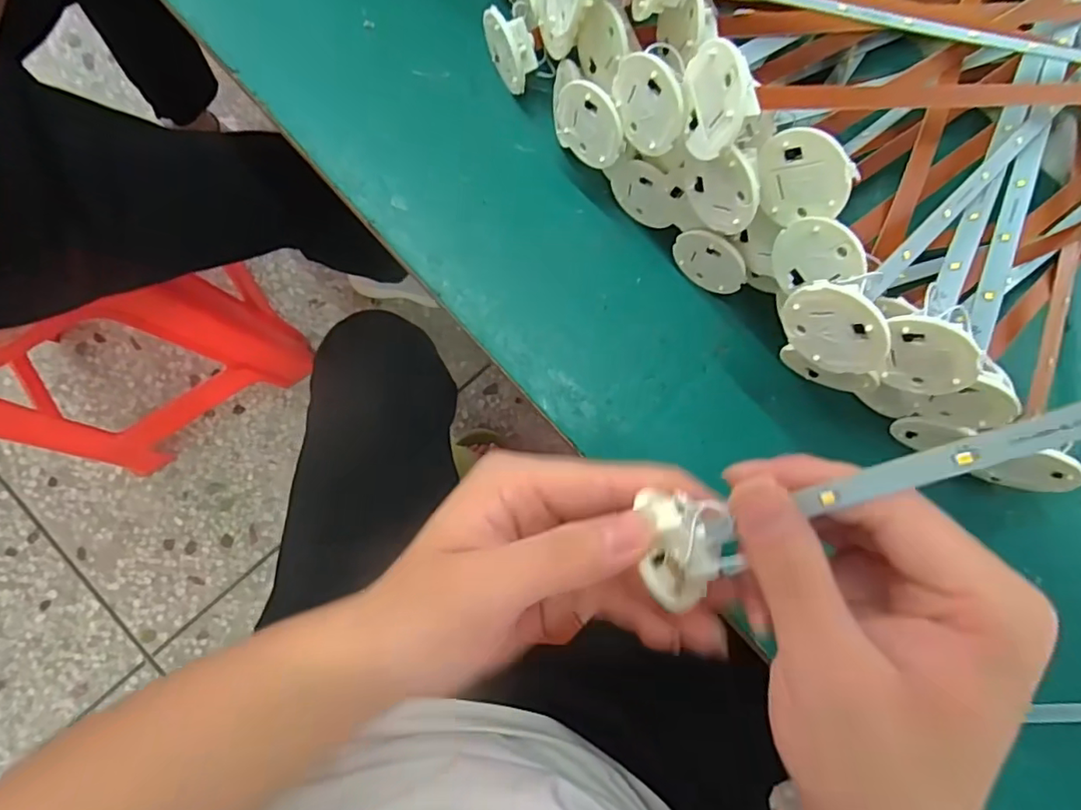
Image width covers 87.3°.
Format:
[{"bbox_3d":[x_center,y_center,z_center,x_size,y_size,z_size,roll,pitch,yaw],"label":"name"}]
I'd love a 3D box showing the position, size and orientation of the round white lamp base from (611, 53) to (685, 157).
[{"bbox_3d":[0.043,-0.123,0.232,0.009,0.035,0.038,-35,85,-8],"label":"round white lamp base"}]

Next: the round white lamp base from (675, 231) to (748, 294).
[{"bbox_3d":[0.083,-0.070,0.281,0.038,0.039,0.006,40,81,3],"label":"round white lamp base"}]

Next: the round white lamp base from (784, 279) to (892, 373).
[{"bbox_3d":[0.108,-0.027,0.208,0.008,0.038,0.038,-40,86,-8],"label":"round white lamp base"}]

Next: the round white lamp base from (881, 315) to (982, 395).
[{"bbox_3d":[0.142,-0.018,0.210,0.036,0.034,0.009,38,81,3],"label":"round white lamp base"}]

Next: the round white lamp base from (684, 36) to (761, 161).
[{"bbox_3d":[0.064,-0.113,0.207,0.011,0.035,0.036,-10,82,-5],"label":"round white lamp base"}]

